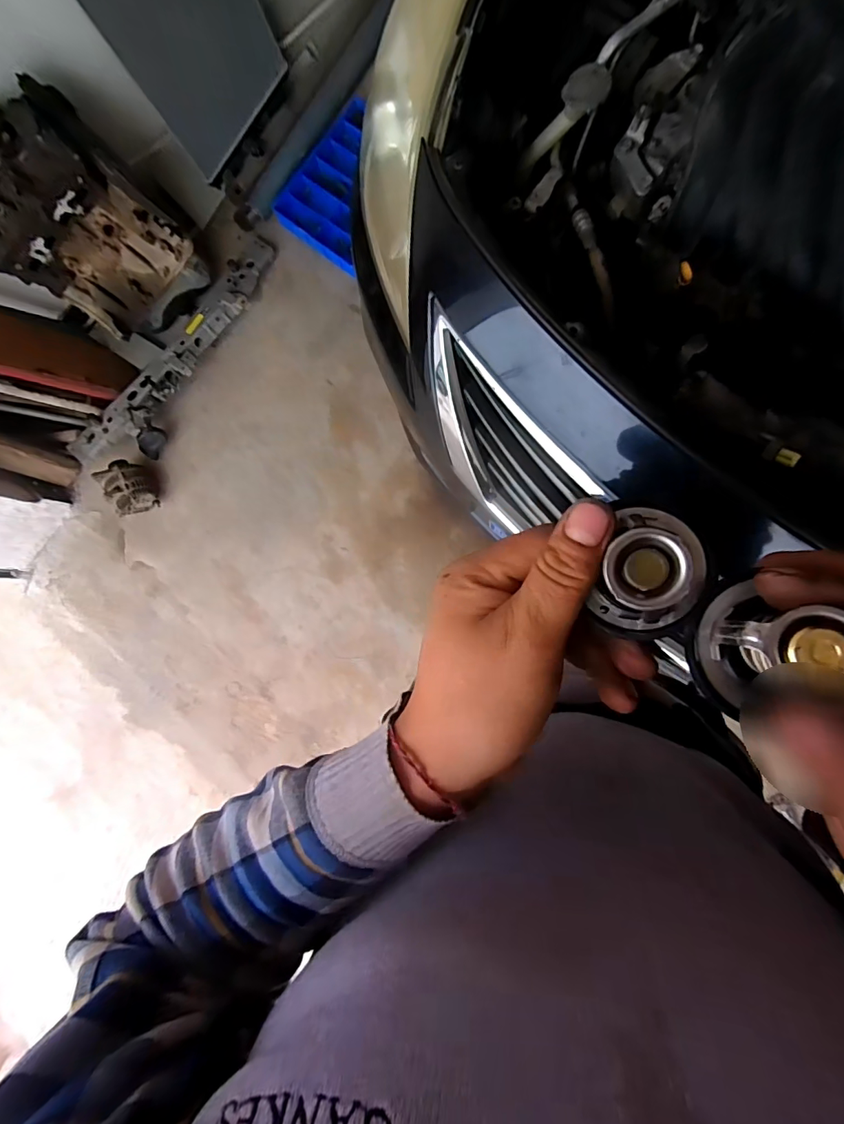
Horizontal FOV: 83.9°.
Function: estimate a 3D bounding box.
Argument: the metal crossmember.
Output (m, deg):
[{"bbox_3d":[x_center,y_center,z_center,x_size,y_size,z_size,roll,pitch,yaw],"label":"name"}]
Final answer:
[{"bbox_3d":[-0.752,-0.659,1.472,0.165,0.133,0.889,38,91,7],"label":"metal crossmember"}]

